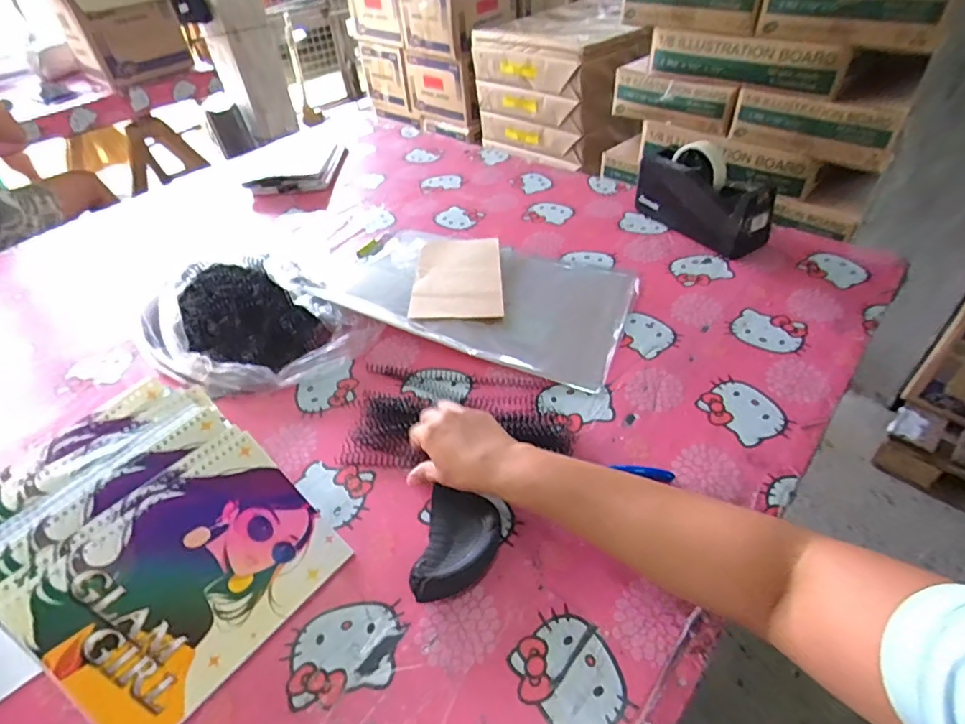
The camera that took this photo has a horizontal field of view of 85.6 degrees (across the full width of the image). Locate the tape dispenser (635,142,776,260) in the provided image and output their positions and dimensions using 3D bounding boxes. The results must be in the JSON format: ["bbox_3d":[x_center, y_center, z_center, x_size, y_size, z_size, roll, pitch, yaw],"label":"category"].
[{"bbox_3d":[0.330,-0.253,0.780,0.071,0.111,0.206,-26,47,-20],"label":"tape dispenser"}]

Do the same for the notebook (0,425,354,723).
[{"bbox_3d":[-0.231,0.169,0.416,0.155,0.007,0.197,48,56,0],"label":"notebook"}]

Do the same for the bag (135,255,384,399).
[{"bbox_3d":[-0.294,-0.050,0.664,0.223,0.068,0.243,-36,51,-28],"label":"bag"}]

